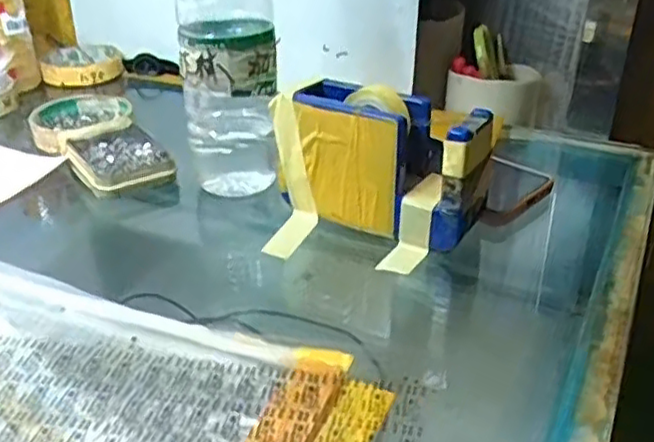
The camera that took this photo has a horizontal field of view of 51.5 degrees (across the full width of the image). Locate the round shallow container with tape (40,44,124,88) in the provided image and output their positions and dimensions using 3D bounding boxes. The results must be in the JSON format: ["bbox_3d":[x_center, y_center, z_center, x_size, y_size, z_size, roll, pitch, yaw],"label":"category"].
[{"bbox_3d":[-0.268,-0.171,0.746,0.083,0.019,0.101,-10,31,-14],"label":"round shallow container with tape"}]

